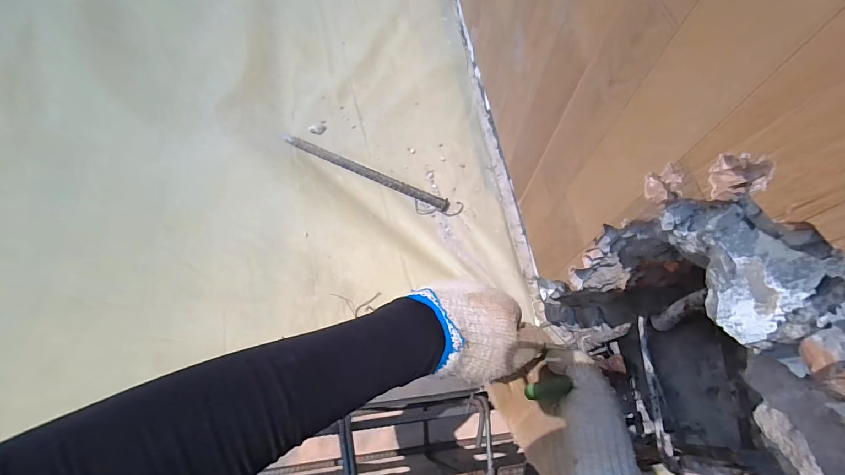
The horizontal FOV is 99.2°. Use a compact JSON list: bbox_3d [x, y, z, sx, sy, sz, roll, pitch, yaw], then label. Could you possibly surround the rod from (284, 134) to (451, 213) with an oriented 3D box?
[{"bbox_3d":[-0.105,-0.121,0.644,0.331,0.013,0.021,24,68,10],"label":"rod"}]

